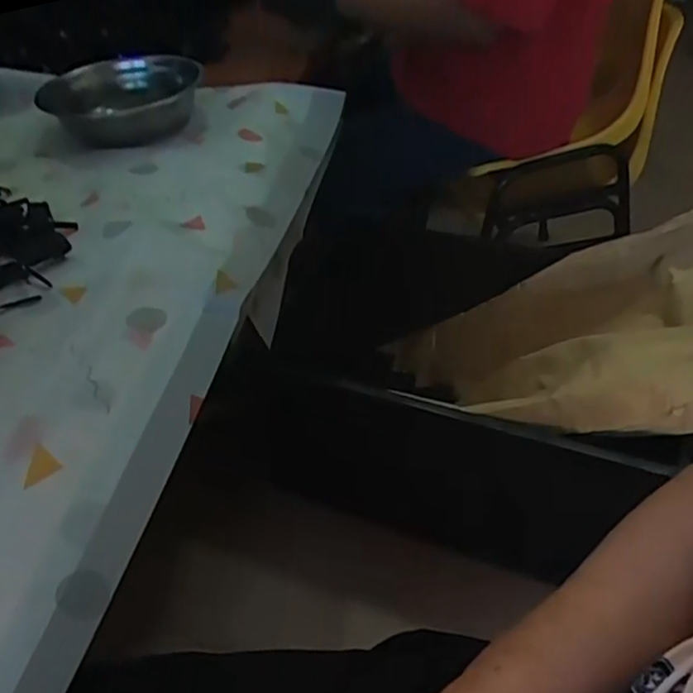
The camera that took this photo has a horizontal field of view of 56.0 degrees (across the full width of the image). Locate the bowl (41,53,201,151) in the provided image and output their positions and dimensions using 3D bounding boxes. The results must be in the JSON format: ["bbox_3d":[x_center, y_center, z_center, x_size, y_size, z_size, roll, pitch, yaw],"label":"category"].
[{"bbox_3d":[-0.290,-0.336,0.870,0.166,0.064,0.193,-1,41,7],"label":"bowl"}]

